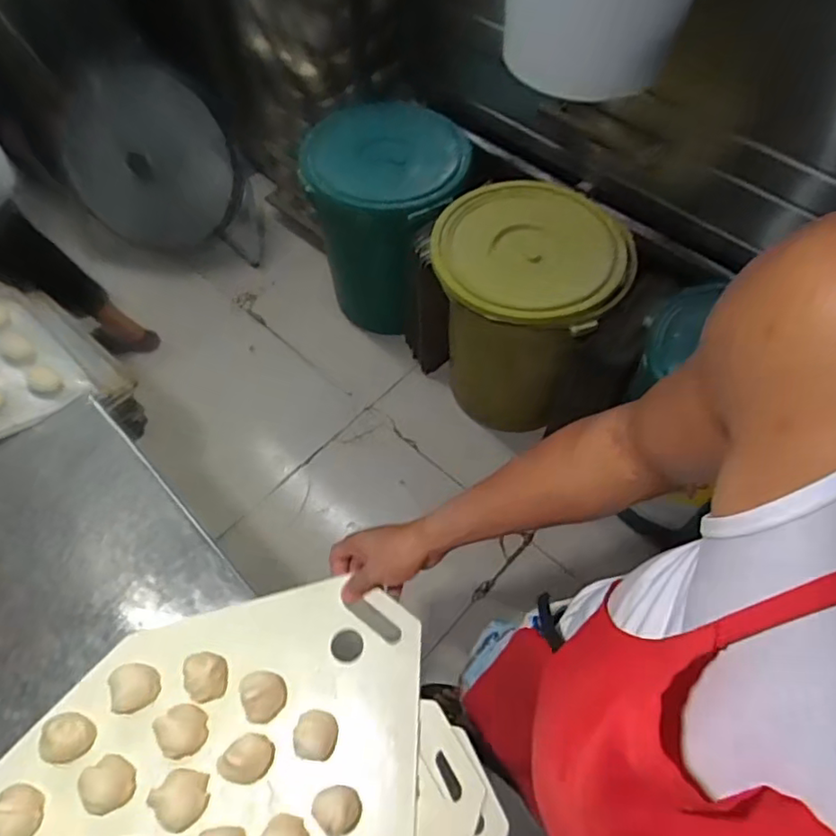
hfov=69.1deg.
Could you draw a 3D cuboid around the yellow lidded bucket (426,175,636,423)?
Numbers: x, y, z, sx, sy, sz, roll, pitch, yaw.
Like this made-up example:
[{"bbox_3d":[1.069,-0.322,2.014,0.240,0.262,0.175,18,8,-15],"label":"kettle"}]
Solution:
[{"bbox_3d":[0.277,-0.285,1.644,0.435,0.558,0.434,0,59,-1],"label":"yellow lidded bucket"}]

